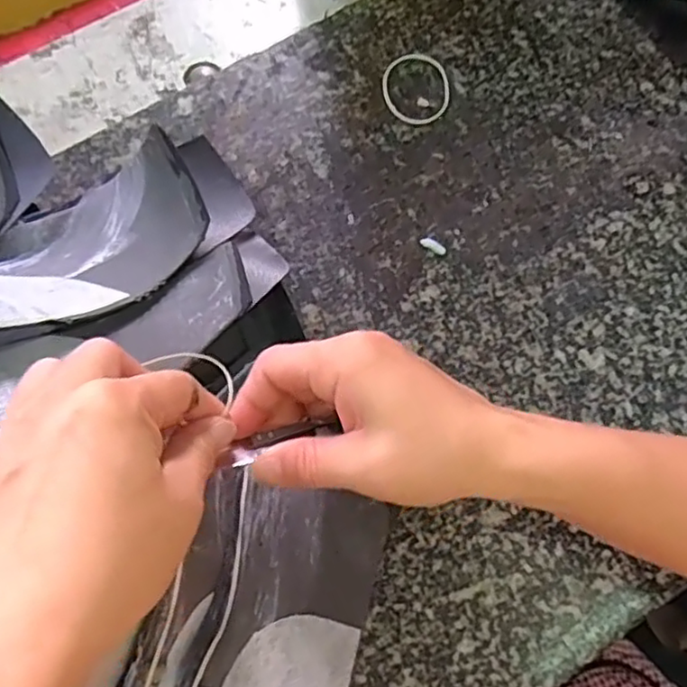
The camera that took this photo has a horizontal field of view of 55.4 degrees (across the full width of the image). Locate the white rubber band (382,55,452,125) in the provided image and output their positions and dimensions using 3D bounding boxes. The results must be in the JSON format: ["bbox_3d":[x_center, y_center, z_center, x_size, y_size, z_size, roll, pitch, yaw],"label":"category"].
[{"bbox_3d":[0.046,-0.160,0.409,0.043,0.004,0.052,-13,73,-5],"label":"white rubber band"}]

